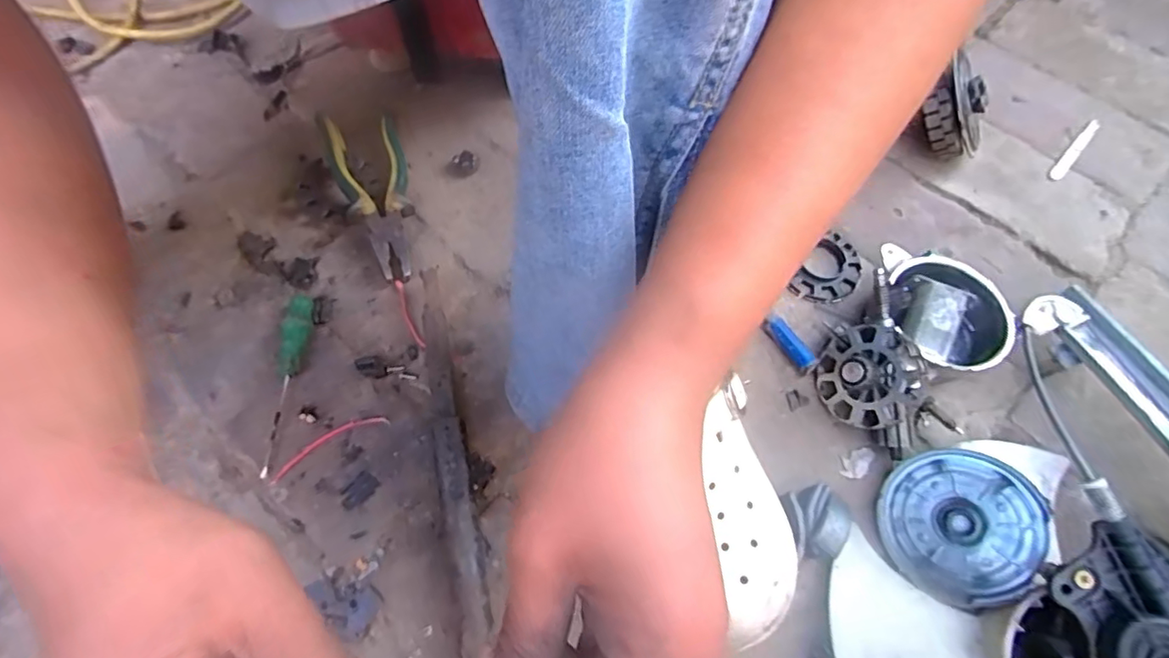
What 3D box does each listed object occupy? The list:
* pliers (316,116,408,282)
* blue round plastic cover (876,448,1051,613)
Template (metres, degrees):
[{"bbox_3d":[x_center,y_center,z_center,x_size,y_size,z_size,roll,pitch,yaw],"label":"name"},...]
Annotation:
[{"bbox_3d":[-0.192,-0.124,0.519,0.066,0.027,0.183,-19,65,-10],"label":"pliers"},{"bbox_3d":[0.257,0.135,0.385,0.098,0.010,0.096,-3,84,32],"label":"blue round plastic cover"}]

